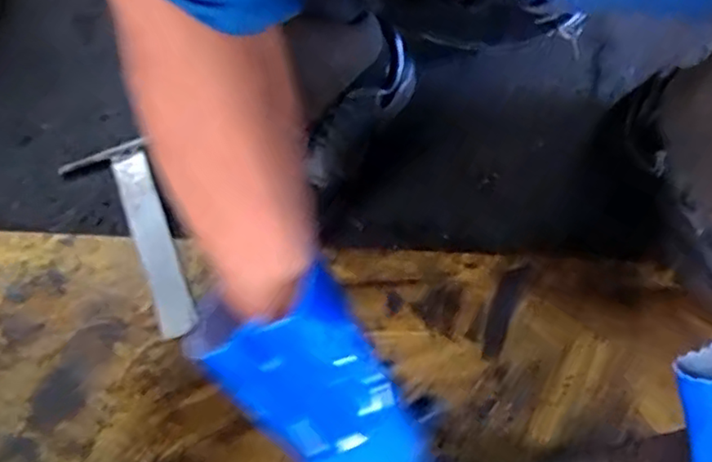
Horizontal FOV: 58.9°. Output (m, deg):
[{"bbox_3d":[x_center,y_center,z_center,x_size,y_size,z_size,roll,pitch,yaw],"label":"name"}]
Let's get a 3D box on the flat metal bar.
[{"bbox_3d":[-0.217,0.008,0.671,0.039,0.008,0.222,-23,69,-5],"label":"flat metal bar"}]

